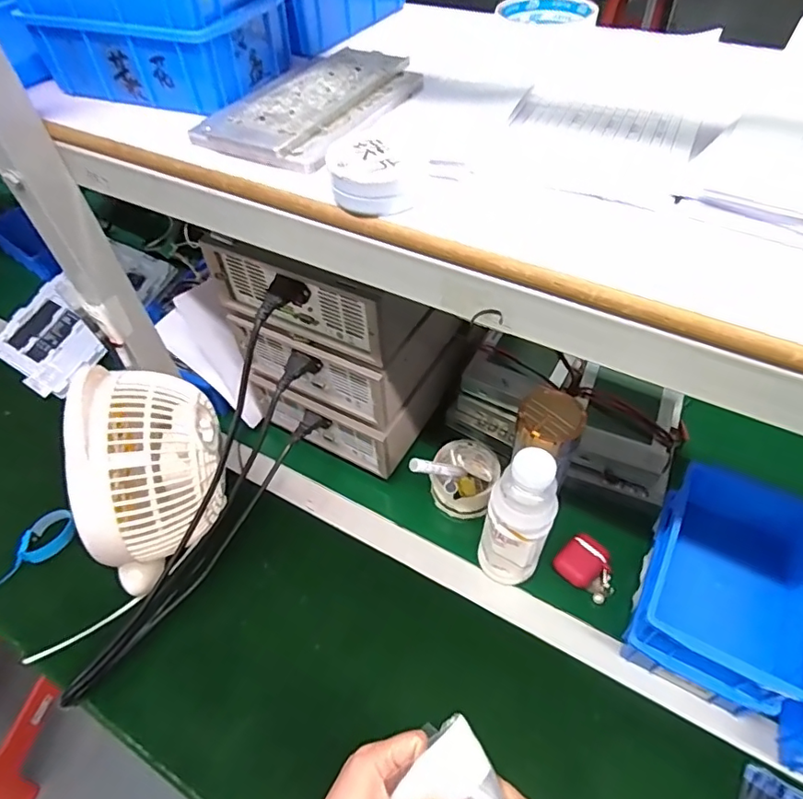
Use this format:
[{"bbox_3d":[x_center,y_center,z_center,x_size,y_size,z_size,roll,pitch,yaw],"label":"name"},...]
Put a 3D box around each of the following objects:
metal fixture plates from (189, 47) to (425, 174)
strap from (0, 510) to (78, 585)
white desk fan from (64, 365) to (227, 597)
[{"bbox_3d":[-0.066,-0.245,0.437,0.111,0.018,0.192,26,58,23],"label":"metal fixture plates"},{"bbox_3d":[-0.460,0.197,0.660,0.046,0.029,0.138,19,55,18],"label":"strap"},{"bbox_3d":[-0.261,0.084,0.592,0.125,0.211,0.194,-1,51,3],"label":"white desk fan"}]

